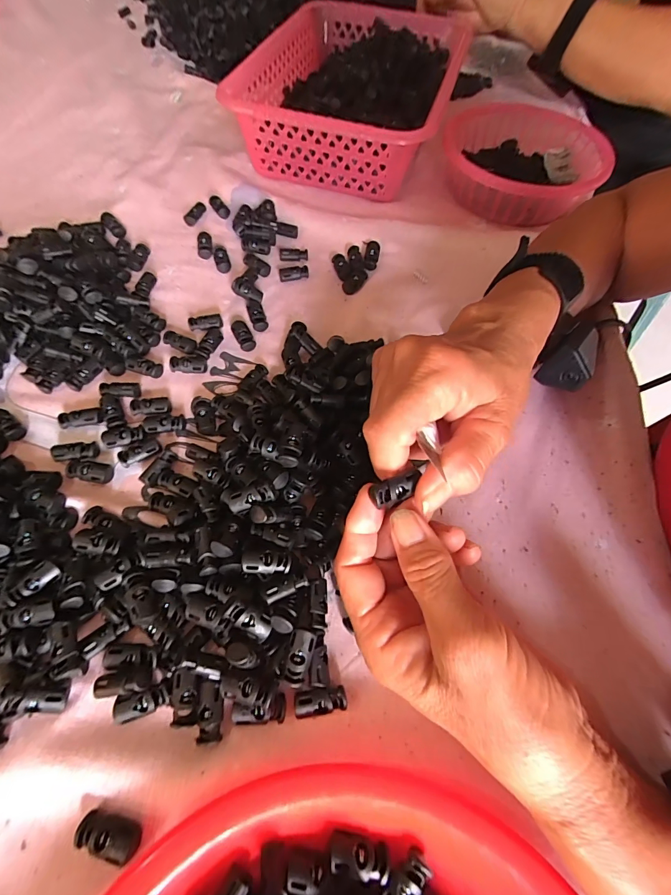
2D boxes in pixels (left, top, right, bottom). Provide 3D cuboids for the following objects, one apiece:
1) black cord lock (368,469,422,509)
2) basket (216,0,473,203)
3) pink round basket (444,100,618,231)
[{"bbox_3d":[0.031,0.020,0.187,0.024,0.009,0.011,-18,64,-12],"label":"black cord lock"},{"bbox_3d":[0.026,-0.418,0.456,0.211,0.083,0.308,19,63,7],"label":"basket"},{"bbox_3d":[0.203,-0.316,0.427,0.162,0.048,0.166,1,62,-2],"label":"pink round basket"}]

